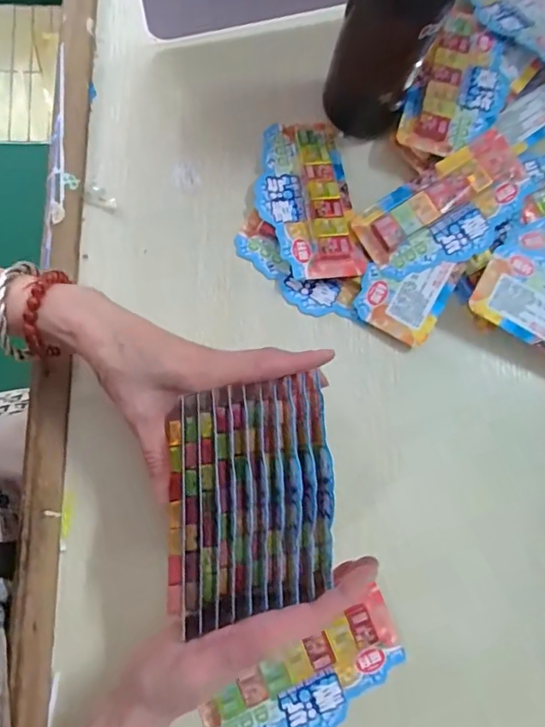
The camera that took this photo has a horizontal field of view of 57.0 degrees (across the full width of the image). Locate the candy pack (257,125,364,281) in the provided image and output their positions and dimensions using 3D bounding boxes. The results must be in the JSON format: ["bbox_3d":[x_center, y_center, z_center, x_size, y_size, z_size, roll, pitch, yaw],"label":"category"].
[{"bbox_3d":[0.027,-0.135,0.412,0.074,0.012,0.139,-8,80,-6],"label":"candy pack"}]

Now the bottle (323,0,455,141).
[{"bbox_3d":[0.097,-0.240,0.349,0.099,0.162,0.060,-32,83,-9],"label":"bottle"}]

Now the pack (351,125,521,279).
[{"bbox_3d":[0.141,-0.121,0.404,0.139,0.020,0.075,-29,83,-10],"label":"pack"}]

